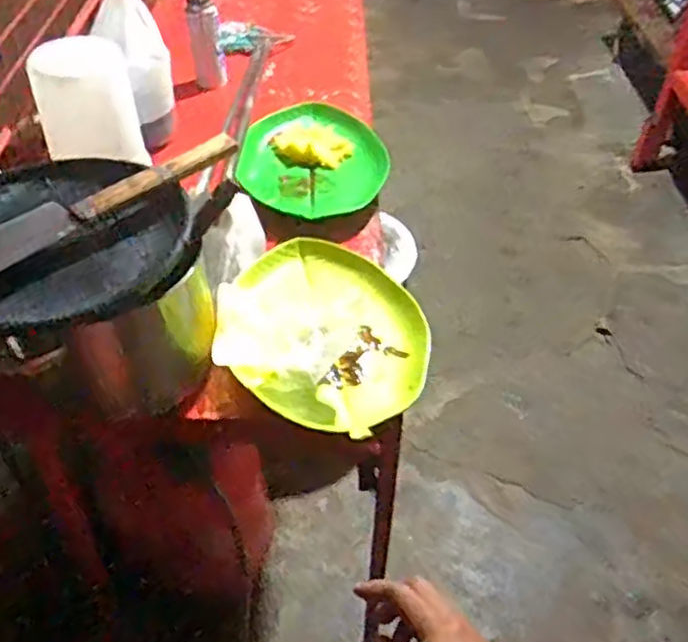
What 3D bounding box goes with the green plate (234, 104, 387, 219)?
[{"bbox_3d":[-0.054,-0.284,1.225,0.260,0.043,0.334,0,45,-1],"label":"green plate"}]

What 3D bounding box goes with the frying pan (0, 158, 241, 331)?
[{"bbox_3d":[-0.312,-0.097,0.778,0.296,0.056,0.294,0,45,0],"label":"frying pan"}]

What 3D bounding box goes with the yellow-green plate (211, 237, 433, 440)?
[{"bbox_3d":[-0.032,0.017,0.926,0.325,0.052,0.282,30,52,27],"label":"yellow-green plate"}]

